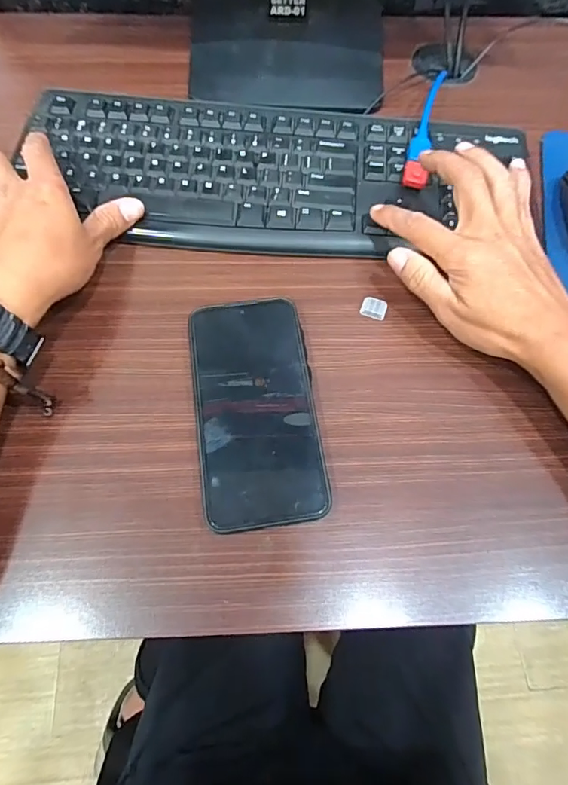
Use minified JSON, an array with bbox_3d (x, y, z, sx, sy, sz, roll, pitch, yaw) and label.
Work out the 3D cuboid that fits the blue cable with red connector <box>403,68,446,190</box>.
[{"bbox_3d":[0.124,-0.230,0.405,0.019,0.013,0.134,16,71,5],"label":"blue cable with red connector"}]

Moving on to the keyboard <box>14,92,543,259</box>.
[{"bbox_3d":[-0.003,-0.182,0.399,0.413,0.018,0.144,6,68,0],"label":"keyboard"}]

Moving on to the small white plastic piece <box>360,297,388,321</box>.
[{"bbox_3d":[0.069,-0.065,0.361,0.019,0.007,0.015,21,69,7],"label":"small white plastic piece"}]

